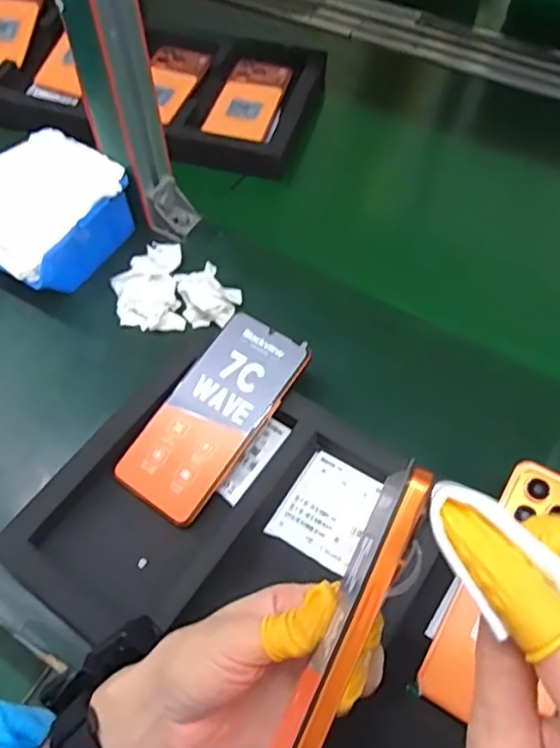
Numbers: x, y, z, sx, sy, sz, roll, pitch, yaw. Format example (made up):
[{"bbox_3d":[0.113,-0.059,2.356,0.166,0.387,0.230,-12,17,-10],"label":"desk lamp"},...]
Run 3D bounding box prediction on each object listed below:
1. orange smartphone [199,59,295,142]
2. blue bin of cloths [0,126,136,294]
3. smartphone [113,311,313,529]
[{"bbox_3d":[-0.034,-0.333,0.722,0.074,0.017,0.135,15,60,10],"label":"orange smartphone"},{"bbox_3d":[-0.230,-0.155,0.573,0.136,0.073,0.144,28,61,18],"label":"blue bin of cloths"},{"bbox_3d":[-0.050,0.030,0.457,0.076,0.006,0.161,30,75,19],"label":"smartphone"}]

